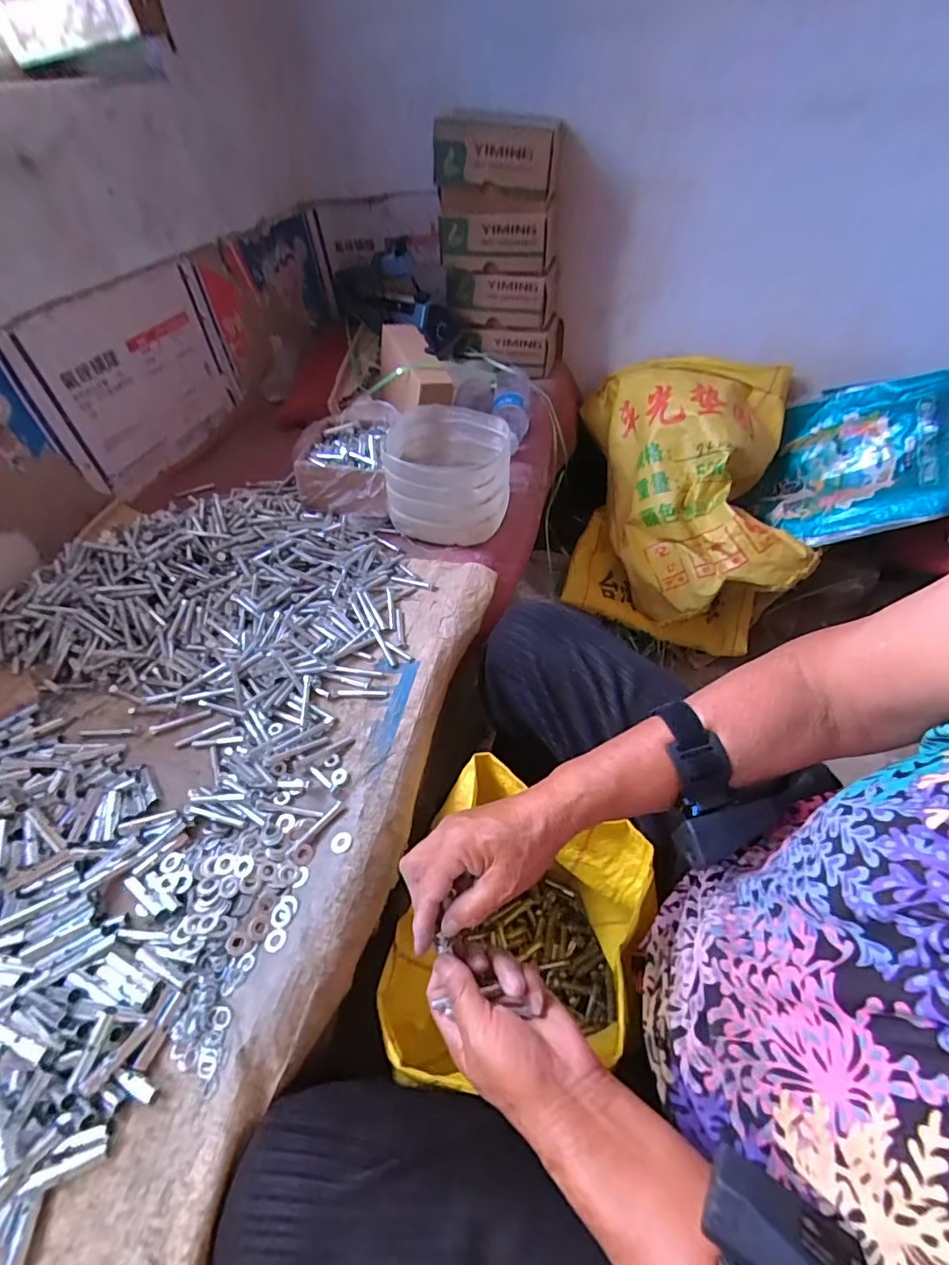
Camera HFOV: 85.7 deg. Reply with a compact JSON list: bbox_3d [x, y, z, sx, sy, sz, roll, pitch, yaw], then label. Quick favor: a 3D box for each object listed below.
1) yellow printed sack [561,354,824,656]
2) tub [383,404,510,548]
[{"bbox_3d":[0.403,-0.250,0.999,0.399,0.384,0.378,7,49,12],"label":"yellow printed sack"},{"bbox_3d":[-0.034,-0.205,0.679,0.153,0.121,0.160,-4,48,-1],"label":"tub"}]

